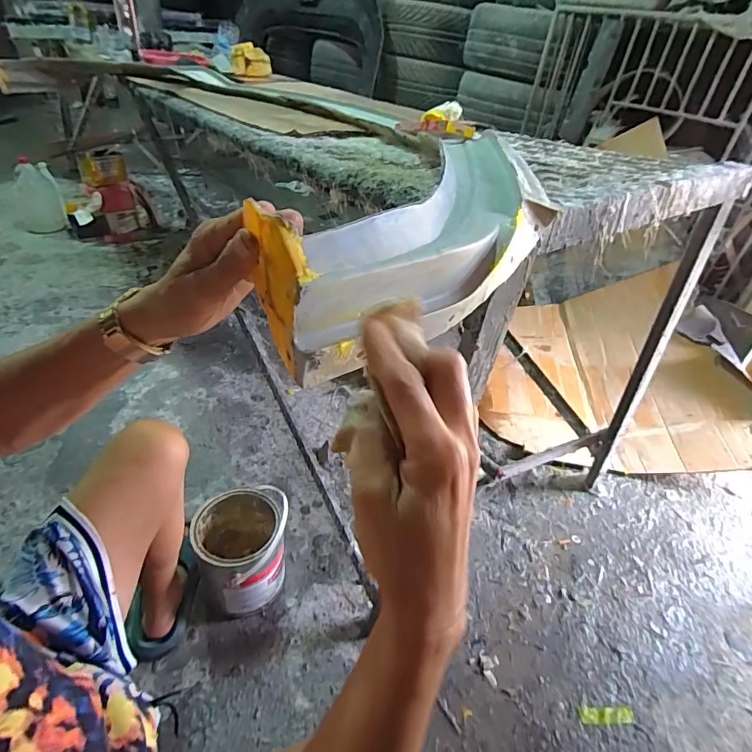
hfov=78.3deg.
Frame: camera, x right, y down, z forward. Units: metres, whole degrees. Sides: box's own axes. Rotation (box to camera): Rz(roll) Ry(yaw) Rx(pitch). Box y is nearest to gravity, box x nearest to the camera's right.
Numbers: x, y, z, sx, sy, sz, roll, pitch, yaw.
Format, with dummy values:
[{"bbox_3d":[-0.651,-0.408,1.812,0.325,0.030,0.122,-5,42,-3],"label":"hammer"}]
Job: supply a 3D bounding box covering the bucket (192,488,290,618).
[{"bbox_3d":[-0.261,0.346,0.914,0.168,0.224,0.177,0,40,-6],"label":"bucket"}]

